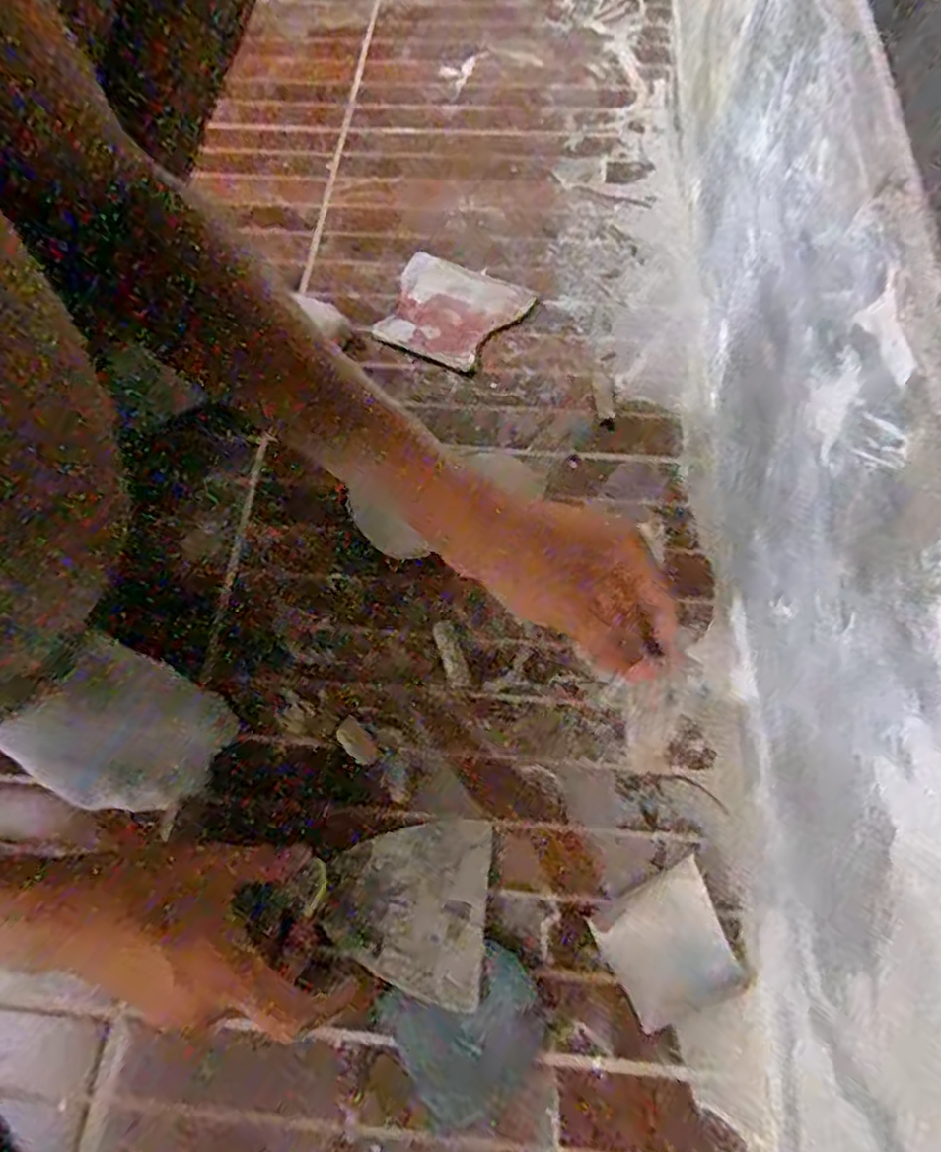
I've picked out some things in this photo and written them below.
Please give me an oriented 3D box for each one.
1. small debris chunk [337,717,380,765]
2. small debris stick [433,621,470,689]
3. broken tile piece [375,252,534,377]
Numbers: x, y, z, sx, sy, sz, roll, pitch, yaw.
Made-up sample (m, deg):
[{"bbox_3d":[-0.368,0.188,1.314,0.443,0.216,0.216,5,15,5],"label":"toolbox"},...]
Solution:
[{"bbox_3d":[-0.072,0.105,0.434,0.032,0.004,0.016,42,73,17],"label":"small debris chunk"},{"bbox_3d":[-0.013,0.052,0.462,0.014,0.004,0.047,-17,67,-7],"label":"small debris stick"},{"bbox_3d":[-0.017,-0.226,0.590,0.111,0.008,0.105,23,68,10],"label":"broken tile piece"}]

